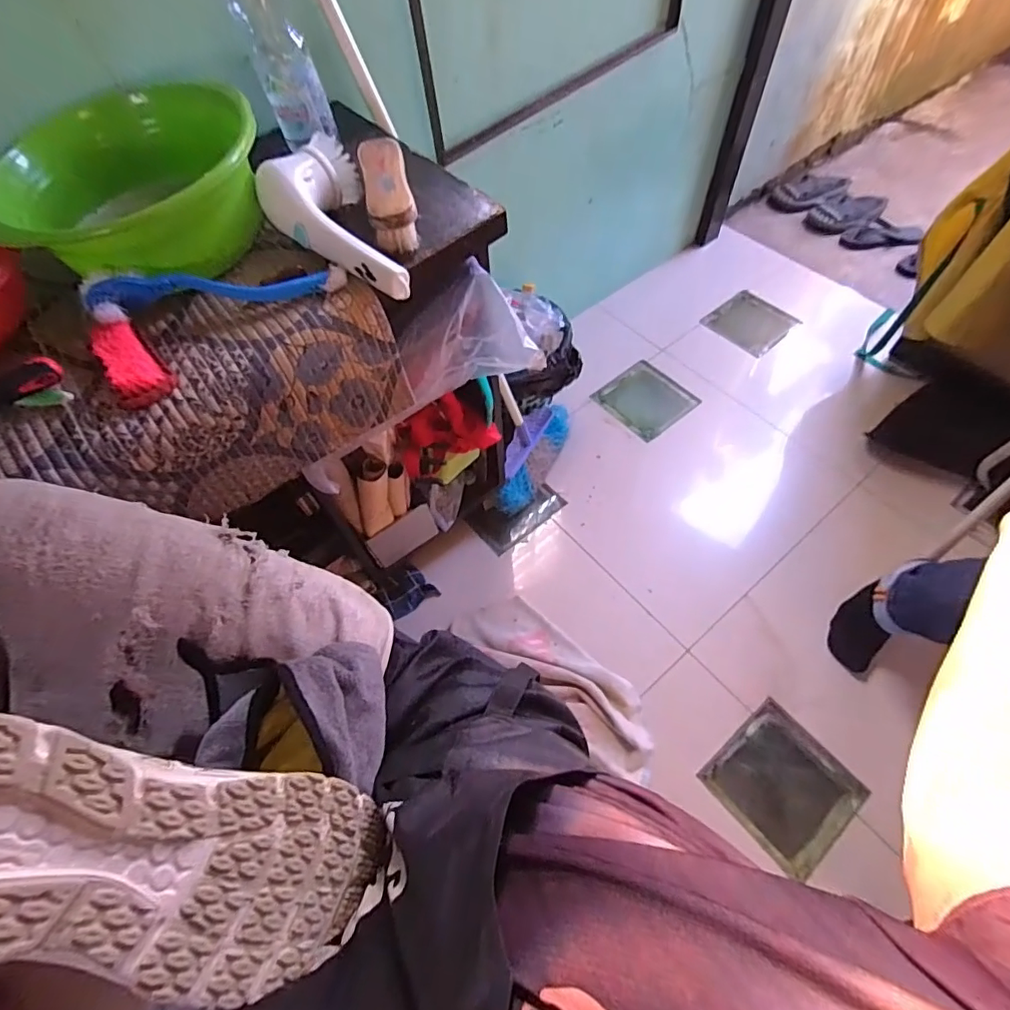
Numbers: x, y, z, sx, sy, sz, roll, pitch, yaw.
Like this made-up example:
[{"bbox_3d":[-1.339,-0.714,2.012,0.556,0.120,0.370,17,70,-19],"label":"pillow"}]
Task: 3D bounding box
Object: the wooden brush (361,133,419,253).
[{"bbox_3d":[-0.129,-0.351,0.574,0.048,0.047,0.153,-11,73,-4],"label":"wooden brush"}]

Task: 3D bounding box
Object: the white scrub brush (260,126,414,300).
[{"bbox_3d":[-0.192,-0.308,0.560,0.109,0.063,0.227,-21,60,-10],"label":"white scrub brush"}]

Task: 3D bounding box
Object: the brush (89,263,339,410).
[{"bbox_3d":[-0.293,-0.206,0.525,0.242,0.048,0.124,-36,64,-17],"label":"brush"}]

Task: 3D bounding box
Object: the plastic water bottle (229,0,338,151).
[{"bbox_3d":[-0.248,-0.507,0.567,0.069,0.195,0.054,-18,60,-7],"label":"plastic water bottle"}]

